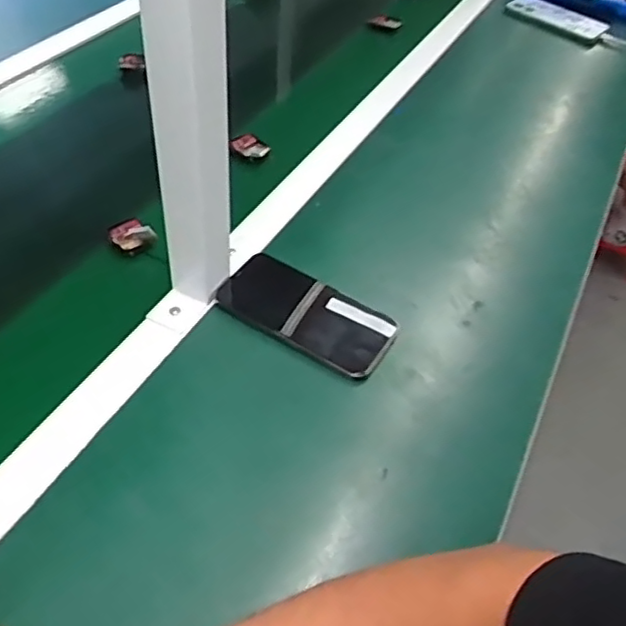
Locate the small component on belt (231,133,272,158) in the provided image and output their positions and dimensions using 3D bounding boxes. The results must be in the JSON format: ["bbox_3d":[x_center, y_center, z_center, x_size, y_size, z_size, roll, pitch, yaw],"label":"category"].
[{"bbox_3d":[-0.076,-0.199,0.757,0.031,0.015,0.060,-27,56,-28],"label":"small component on belt"}]

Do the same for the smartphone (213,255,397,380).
[{"bbox_3d":[-0.006,-0.003,0.584,0.161,0.015,0.082,28,50,18],"label":"smartphone"}]

